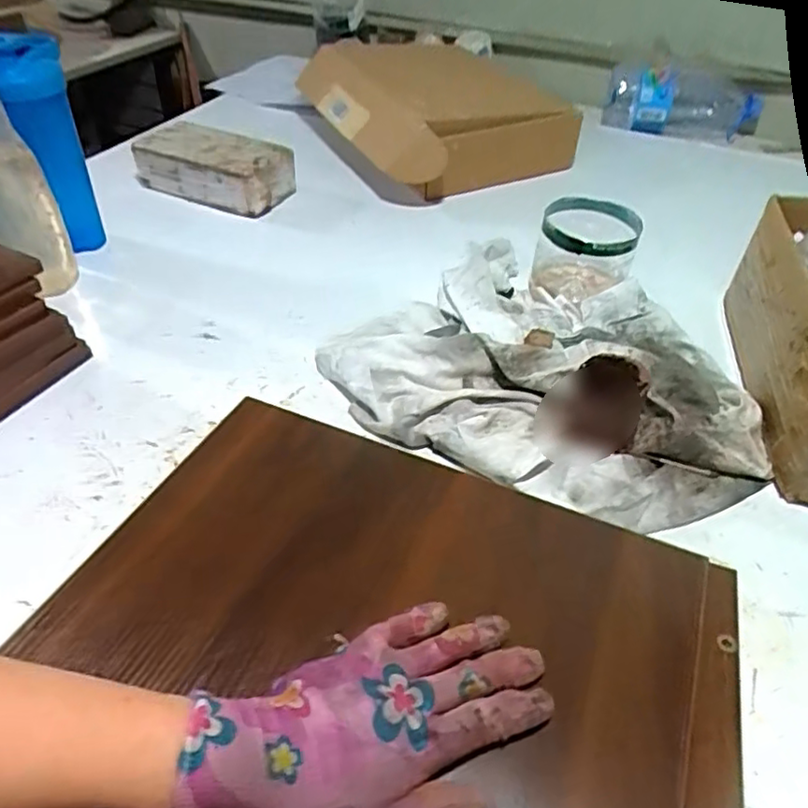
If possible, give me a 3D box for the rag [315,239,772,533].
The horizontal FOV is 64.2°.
[{"bbox_3d":[0.145,-0.049,0.608,0.385,0.054,0.329,27,48,24],"label":"rag"}]

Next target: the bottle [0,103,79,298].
[{"bbox_3d":[-0.414,-0.226,0.672,0.070,0.219,0.070,-29,51,-29],"label":"bottle"}]

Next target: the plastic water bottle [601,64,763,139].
[{"bbox_3d":[0.469,-0.499,1.073,0.250,0.093,0.074,1,45,0],"label":"plastic water bottle"}]

